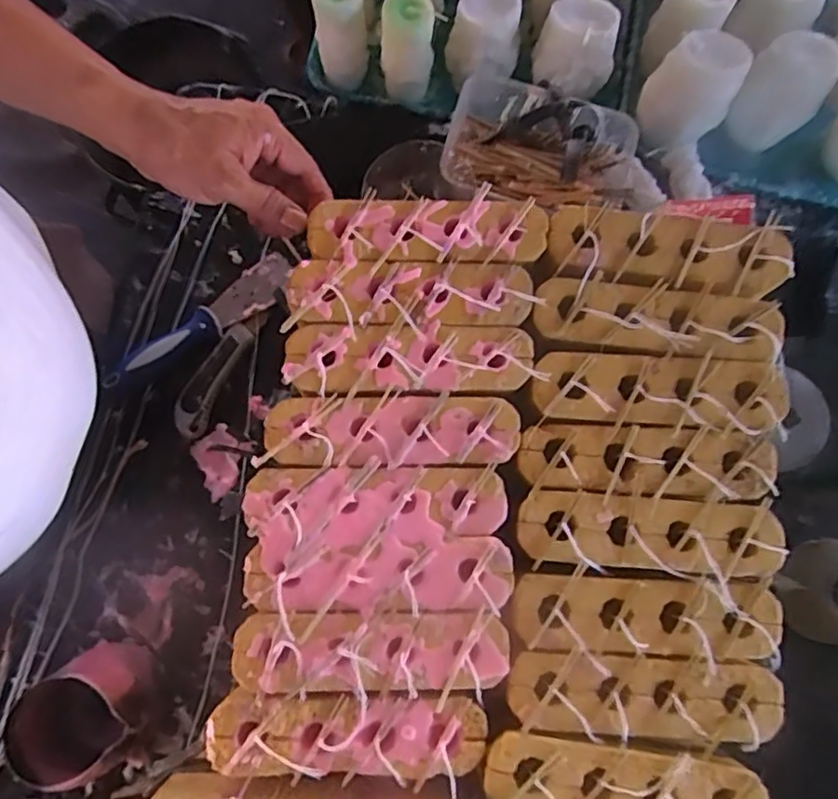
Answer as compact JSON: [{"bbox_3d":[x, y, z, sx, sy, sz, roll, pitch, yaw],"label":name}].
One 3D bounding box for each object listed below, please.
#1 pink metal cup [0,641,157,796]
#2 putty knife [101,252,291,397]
[{"bbox_3d":[-0.263,0.249,0.524,0.076,0.107,0.080,0,78,-1],"label":"pink metal cup"},{"bbox_3d":[-0.212,-0.071,0.638,0.211,0.017,0.044,-41,82,-9],"label":"putty knife"}]

